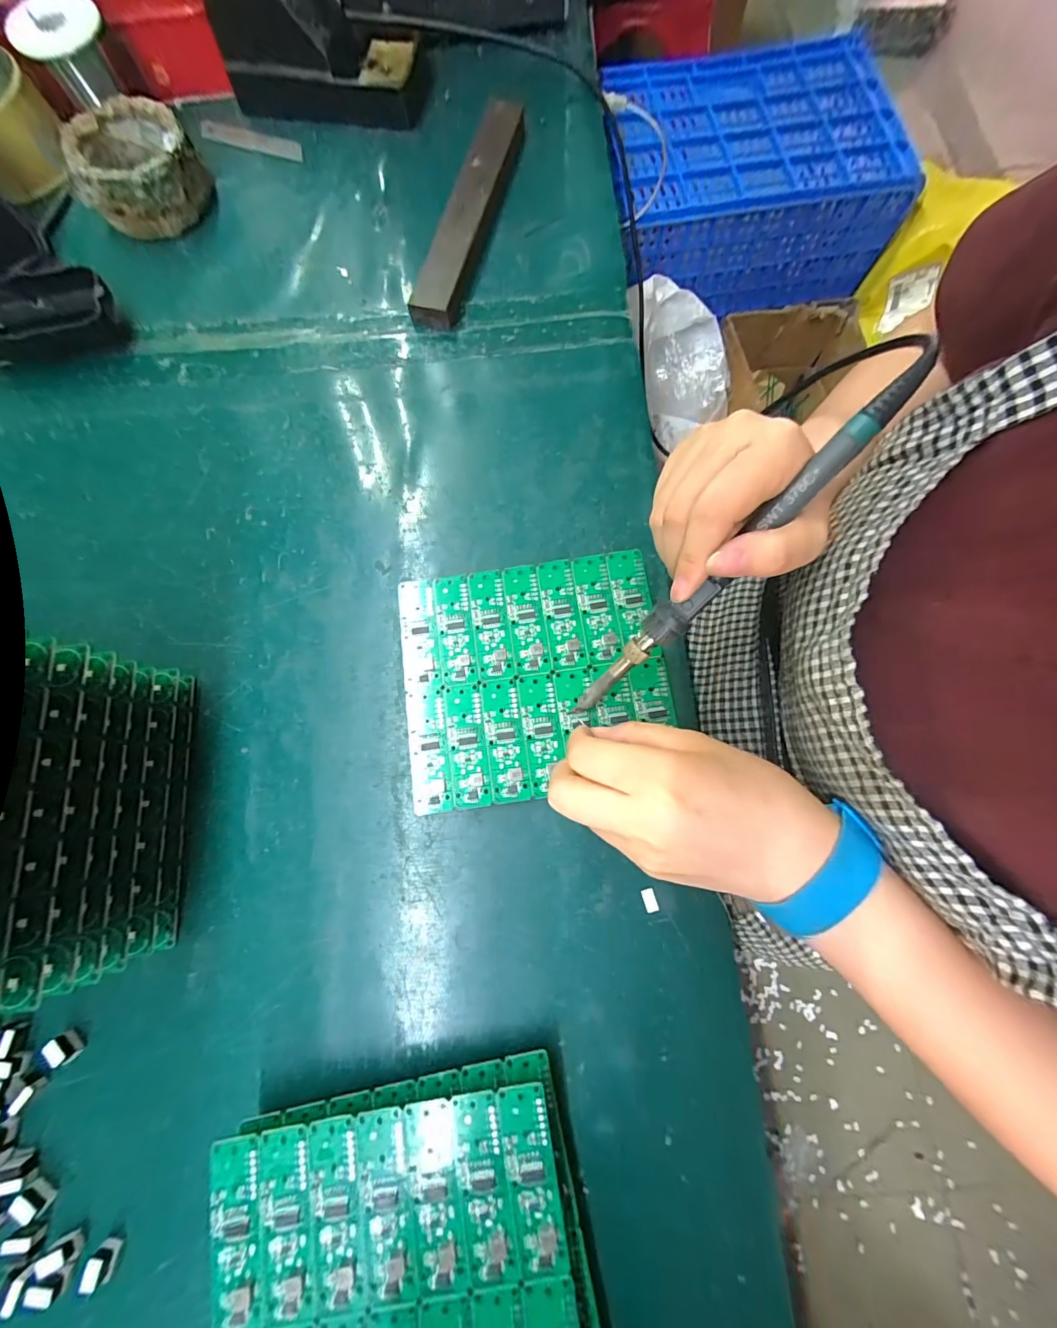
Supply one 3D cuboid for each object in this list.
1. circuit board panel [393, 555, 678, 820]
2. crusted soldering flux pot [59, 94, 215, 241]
[{"bbox_3d":[0.003,0.005,0.260,0.149,0.004,0.135,-8,77,-1],"label":"circuit board panel"},{"bbox_3d":[-0.296,-0.376,0.341,0.088,0.046,0.082,0,77,0],"label":"crusted soldering flux pot"}]

